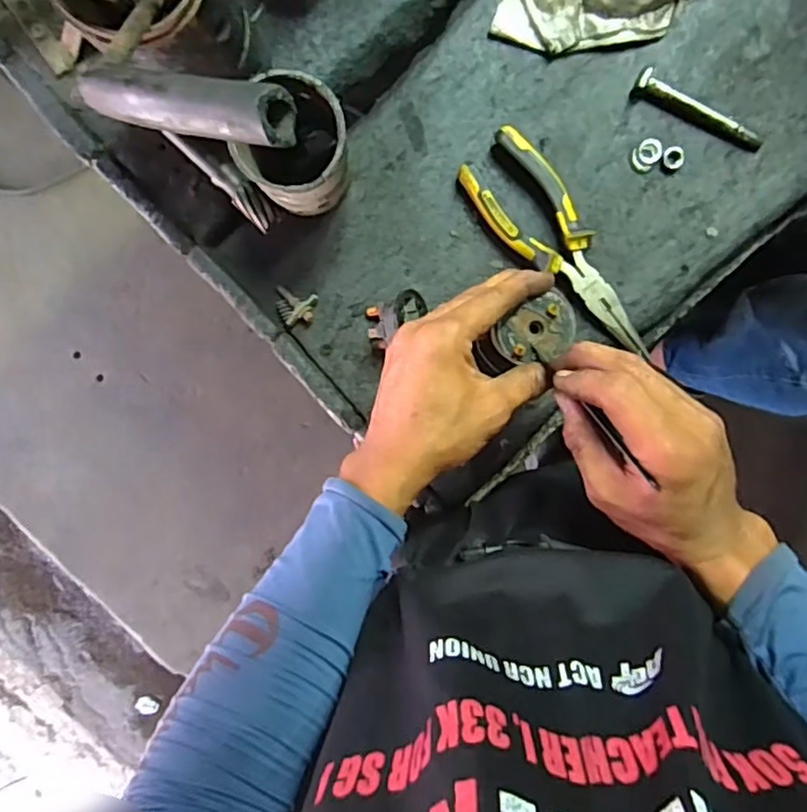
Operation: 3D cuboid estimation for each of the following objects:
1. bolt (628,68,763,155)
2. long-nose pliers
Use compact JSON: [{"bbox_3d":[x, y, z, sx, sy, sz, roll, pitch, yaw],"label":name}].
[{"bbox_3d":[0.212,-0.210,0.456,0.099,0.019,0.015,25,100,-1],"label":"bolt"},{"bbox_3d":[0.117,-0.114,0.471,0.054,0.026,0.181,-40,95,8],"label":"long-nose pliers"}]

